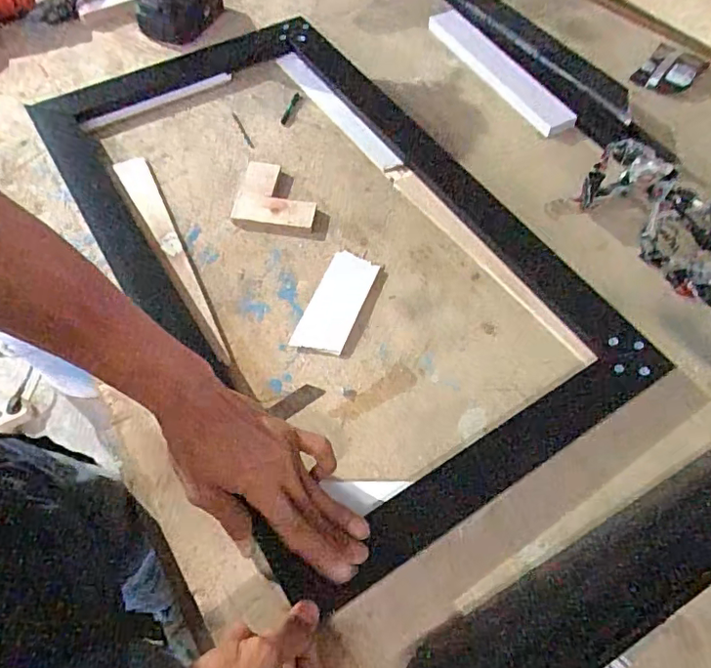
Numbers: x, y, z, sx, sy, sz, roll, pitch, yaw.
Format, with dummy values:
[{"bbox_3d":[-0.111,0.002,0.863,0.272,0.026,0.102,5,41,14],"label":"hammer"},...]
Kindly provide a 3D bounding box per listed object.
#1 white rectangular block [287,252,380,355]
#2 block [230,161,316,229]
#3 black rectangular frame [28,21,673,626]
[{"bbox_3d":[-0.018,-0.032,0.555,0.048,0.006,0.118,19,61,11],"label":"white rectangular block"},{"bbox_3d":[-0.086,-0.157,0.622,0.090,0.014,0.082,8,60,5],"label":"block"},{"bbox_3d":[-0.051,-0.124,0.599,0.403,0.027,0.682,-29,63,-16],"label":"black rectangular frame"}]

